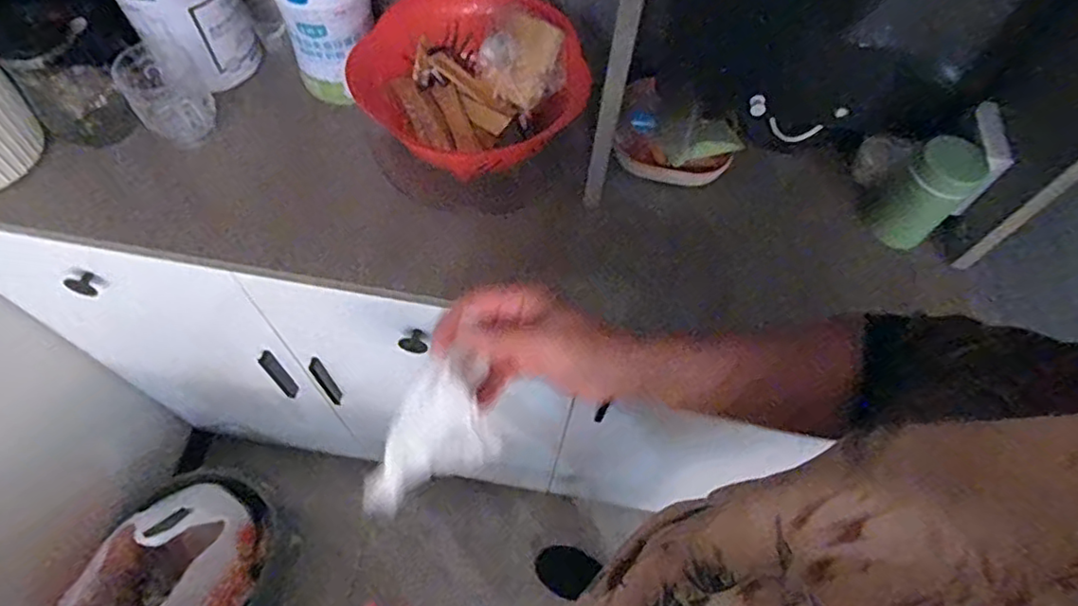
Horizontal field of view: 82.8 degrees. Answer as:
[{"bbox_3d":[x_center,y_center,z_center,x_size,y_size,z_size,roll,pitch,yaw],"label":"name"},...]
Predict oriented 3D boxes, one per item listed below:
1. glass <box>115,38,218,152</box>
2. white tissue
[{"bbox_3d":[-0.416,-0.234,0.690,0.079,0.084,0.077,-32,68,-17],"label":"glass"},{"bbox_3d":[-0.072,0.096,0.411,0.065,0.020,0.134,43,108,18],"label":"white tissue"}]

